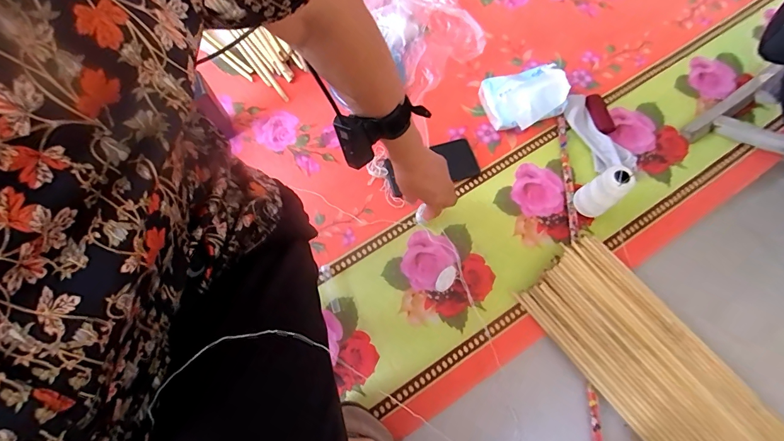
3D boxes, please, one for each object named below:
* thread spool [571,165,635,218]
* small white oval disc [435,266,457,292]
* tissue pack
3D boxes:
[{"bbox_3d":[0.347,-0.047,0.648,0.043,0.118,0.053,-41,75,-14],"label":"thread spool"},{"bbox_3d":[0.089,0.097,0.645,0.026,0.017,0.045,31,72,10],"label":"small white oval disc"},{"bbox_3d":[0.257,-0.234,0.750,0.156,0.055,0.110,-11,70,-5],"label":"tissue pack"}]

